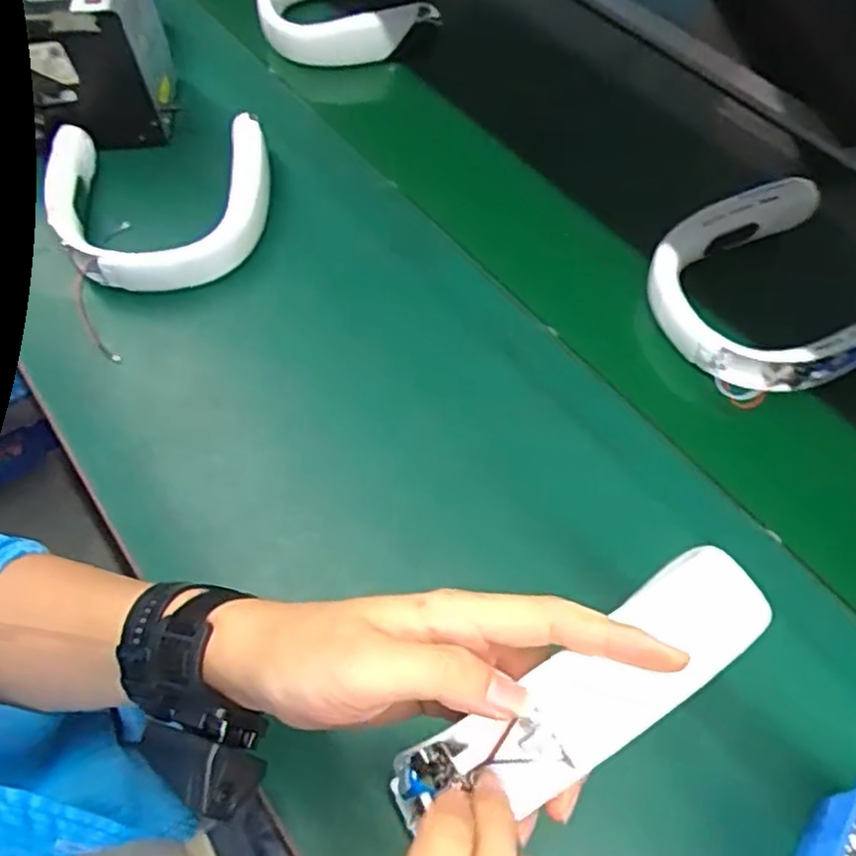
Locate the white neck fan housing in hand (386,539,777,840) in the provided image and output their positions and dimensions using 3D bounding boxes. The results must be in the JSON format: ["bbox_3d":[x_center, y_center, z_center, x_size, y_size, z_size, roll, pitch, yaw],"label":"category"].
[{"bbox_3d":[0.071,0.110,0.305,0.178,0.060,0.049,-32,63,-3],"label":"white neck fan housing in hand"}]

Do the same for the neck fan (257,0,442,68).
[{"bbox_3d":[-0.098,-0.494,0.837,0.199,0.057,0.190,-14,61,-7],"label":"neck fan"}]

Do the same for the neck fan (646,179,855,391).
[{"bbox_3d":[0.294,-0.121,0.620,0.189,0.046,0.182,-20,62,-11],"label":"neck fan"}]

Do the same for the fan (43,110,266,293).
[{"bbox_3d":[-0.258,-0.205,0.670,0.206,0.057,0.188,-2,60,-1],"label":"fan"}]

